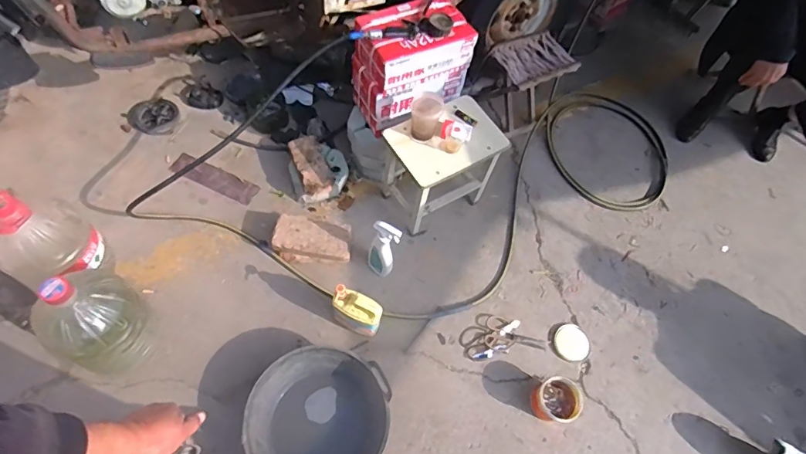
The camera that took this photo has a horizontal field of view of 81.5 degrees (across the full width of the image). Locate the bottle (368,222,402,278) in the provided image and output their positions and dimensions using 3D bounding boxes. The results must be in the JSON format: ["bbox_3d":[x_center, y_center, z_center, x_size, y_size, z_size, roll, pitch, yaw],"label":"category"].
[{"bbox_3d":[-0.068,0.075,1.492,0.089,0.313,0.073,38,63,16],"label":"bottle"}]

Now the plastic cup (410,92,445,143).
[{"bbox_3d":[0.073,-0.329,1.407,0.083,0.103,0.097,13,59,2],"label":"plastic cup"}]

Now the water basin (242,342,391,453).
[{"bbox_3d":[-0.236,0.552,1.305,0.365,0.157,0.406,17,59,4],"label":"water basin"}]

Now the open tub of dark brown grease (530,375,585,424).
[{"bbox_3d":[0.464,0.531,1.428,0.135,0.115,0.129,2,59,-4],"label":"open tub of dark brown grease"}]

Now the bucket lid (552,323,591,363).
[{"bbox_3d":[0.567,0.388,1.559,0.117,0.020,0.131,36,62,15],"label":"bucket lid"}]

